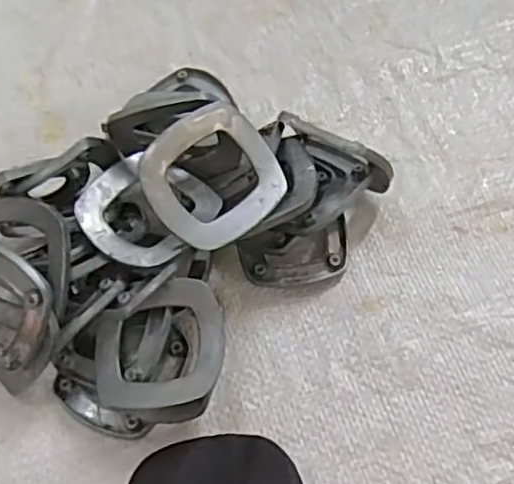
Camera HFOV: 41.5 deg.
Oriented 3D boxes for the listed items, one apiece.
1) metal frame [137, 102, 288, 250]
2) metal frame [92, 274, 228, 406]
[{"bbox_3d":[-0.019,-0.030,0.309,0.061,0.007,0.058,-40,95,-17],"label":"metal frame"},{"bbox_3d":[-0.045,0.048,0.303,0.062,0.012,0.053,-19,67,10],"label":"metal frame"}]

